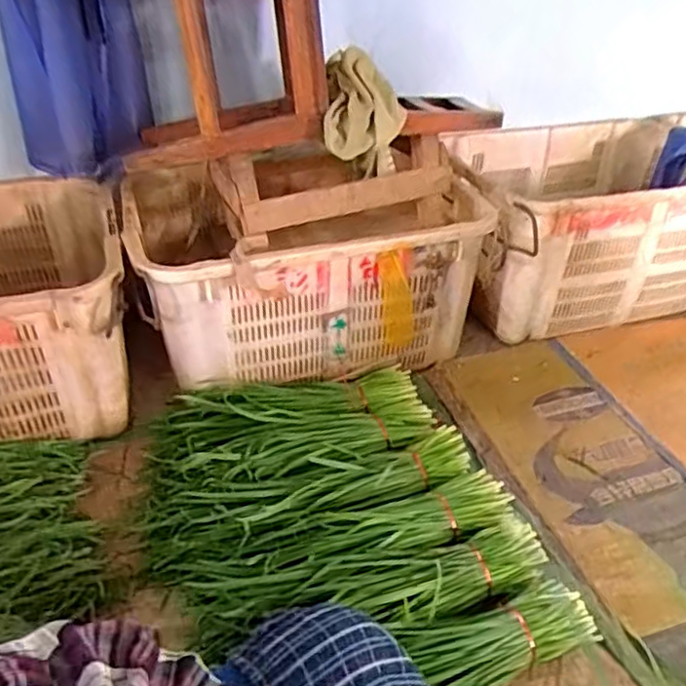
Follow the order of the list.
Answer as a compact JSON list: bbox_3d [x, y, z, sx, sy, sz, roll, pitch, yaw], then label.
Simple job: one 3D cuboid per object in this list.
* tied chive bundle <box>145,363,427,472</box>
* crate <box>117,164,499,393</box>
[{"bbox_3d":[-0.097,0.139,1.217,0.507,0.075,0.175,-9,36,-15],"label":"tied chive bundle"},{"bbox_3d":[-0.085,-0.182,1.419,0.709,0.355,0.457,-12,37,-19],"label":"crate"}]

